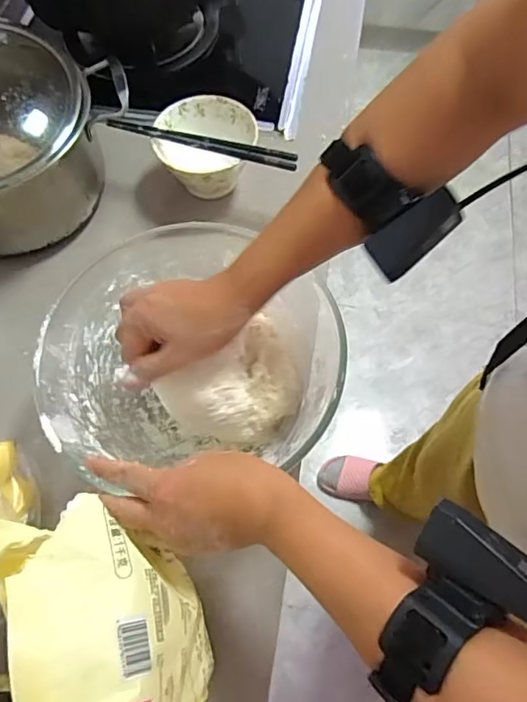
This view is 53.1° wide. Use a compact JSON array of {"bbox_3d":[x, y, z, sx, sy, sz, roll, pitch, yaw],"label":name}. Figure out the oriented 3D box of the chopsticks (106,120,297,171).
[{"bbox_3d":[-0.071,-0.244,0.616,0.223,0.014,0.020,15,65,8],"label":"chopsticks"}]

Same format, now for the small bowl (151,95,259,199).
[{"bbox_3d":[-0.075,-0.245,0.659,0.118,0.070,0.123,0,64,0],"label":"small bowl"}]

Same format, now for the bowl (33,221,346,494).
[{"bbox_3d":[-0.065,0.007,0.512,0.257,0.119,0.236,0,64,0],"label":"bowl"}]

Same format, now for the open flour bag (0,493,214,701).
[{"bbox_3d":[-0.102,0.181,0.337,0.101,0.157,0.153,-27,67,-12],"label":"open flour bag"}]

